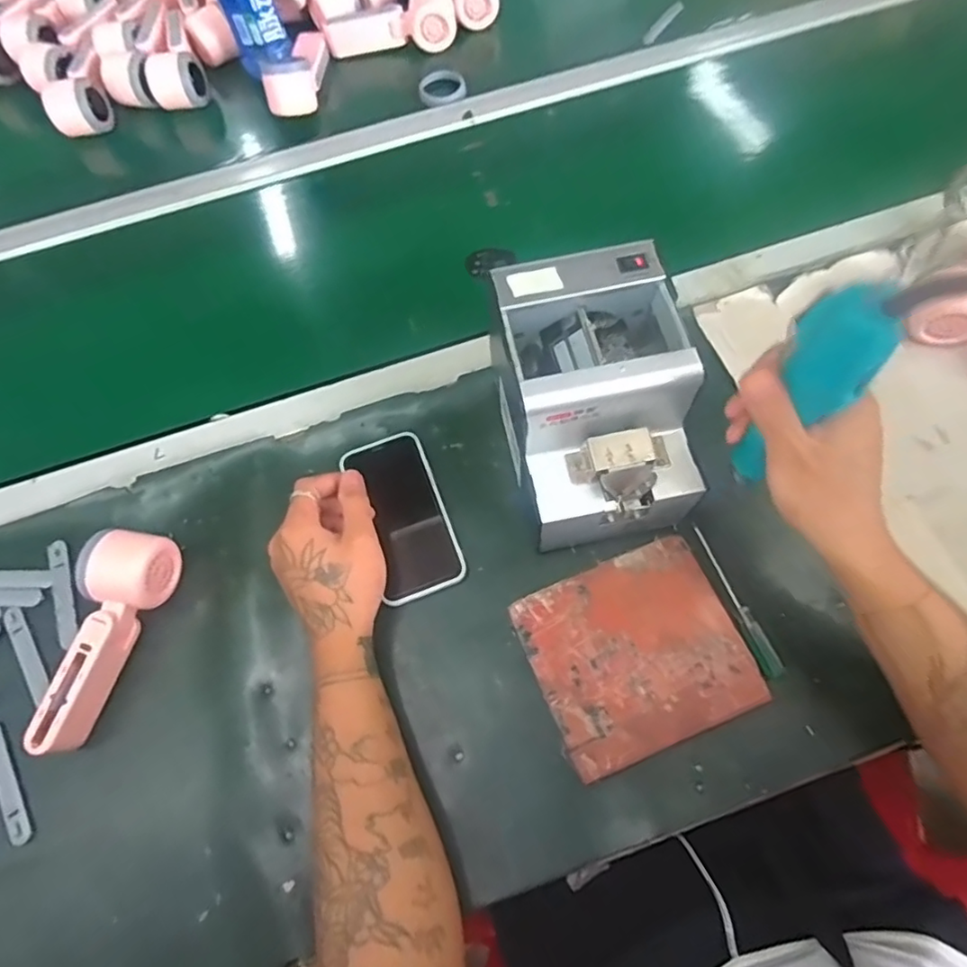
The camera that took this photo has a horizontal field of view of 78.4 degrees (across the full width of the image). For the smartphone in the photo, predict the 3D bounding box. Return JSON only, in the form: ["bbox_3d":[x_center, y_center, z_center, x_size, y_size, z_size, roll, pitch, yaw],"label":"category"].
[{"bbox_3d":[-0.067,0.026,0.508,0.068,0.010,0.143,-19,72,-6],"label":"smartphone"}]

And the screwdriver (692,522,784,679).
[{"bbox_3d":[0.201,0.092,0.475,0.016,0.015,0.128,-20,67,-5],"label":"screwdriver"}]

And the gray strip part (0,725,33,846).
[{"bbox_3d":[-0.363,0.226,0.449,0.015,0.004,0.094,-32,68,-10],"label":"gray strip part"}]

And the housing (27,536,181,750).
[{"bbox_3d":[-0.293,0.119,0.461,0.051,0.058,0.168,9,69,6],"label":"housing"}]

